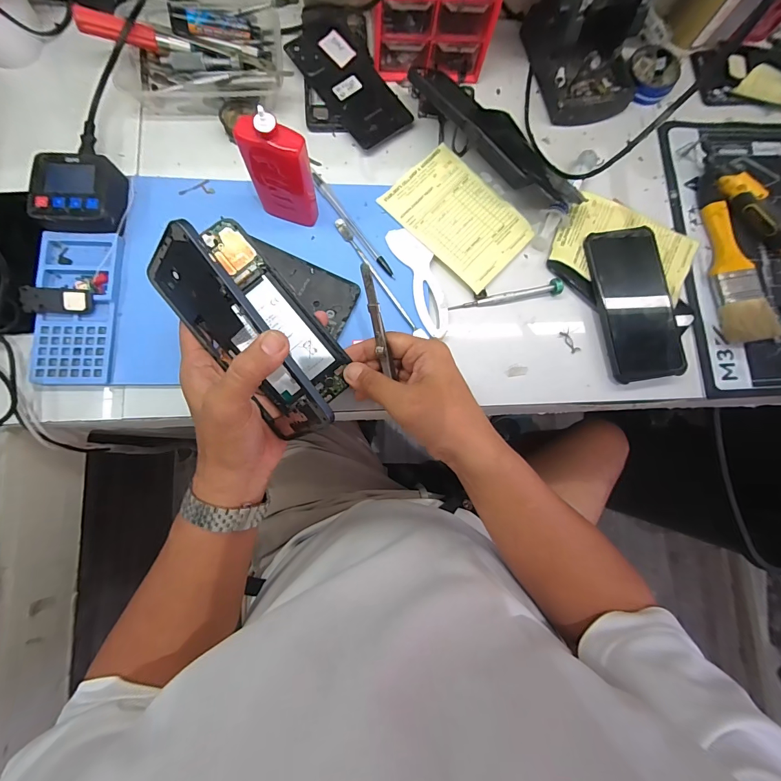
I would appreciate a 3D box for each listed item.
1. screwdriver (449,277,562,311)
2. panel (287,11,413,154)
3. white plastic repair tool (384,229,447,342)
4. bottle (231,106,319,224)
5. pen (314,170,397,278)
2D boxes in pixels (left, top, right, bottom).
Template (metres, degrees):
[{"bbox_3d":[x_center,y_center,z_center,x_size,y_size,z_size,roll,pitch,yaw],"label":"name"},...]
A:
[{"bbox_3d":[0.125,-0.100,0.401,0.124,0.014,0.015,-13,85,-7],"label":"screwdriver"},{"bbox_3d":[-0.044,-0.353,0.420,0.081,0.011,0.158,-36,88,-8],"label":"panel"},{"bbox_3d":[0.034,-0.117,0.393,0.036,0.004,0.124,-21,86,-8],"label":"white plastic repair tool"},{"bbox_3d":[-0.102,-0.197,0.343,0.057,0.115,0.023,13,83,-4],"label":"bottle"},{"bbox_3d":[-0.040,-0.177,0.395,0.010,0.005,0.142,-37,88,-8],"label":"pen"}]

